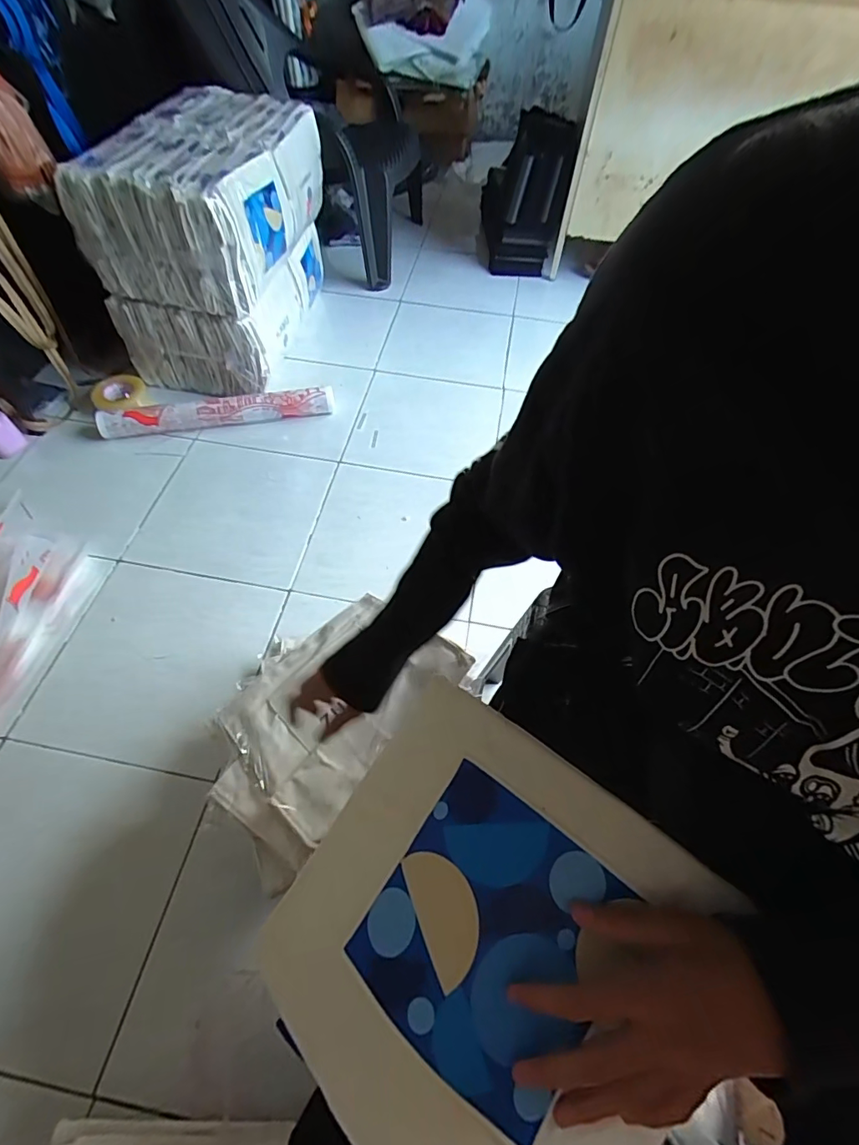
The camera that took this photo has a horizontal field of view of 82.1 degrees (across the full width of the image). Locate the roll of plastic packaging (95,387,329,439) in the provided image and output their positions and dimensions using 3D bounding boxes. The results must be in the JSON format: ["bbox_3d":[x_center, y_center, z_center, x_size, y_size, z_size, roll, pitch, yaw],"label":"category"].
[{"bbox_3d":[-0.580,-0.439,1.347,0.613,0.069,0.076,-9,59,-8],"label":"roll of plastic packaging"}]

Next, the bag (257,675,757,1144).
[{"bbox_3d":[0.038,0.247,0.335,0.261,0.051,0.250,30,75,26],"label":"bag"}]

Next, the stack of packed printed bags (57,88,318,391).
[{"bbox_3d":[-0.562,-0.918,1.393,0.409,0.495,0.662,15,58,6],"label":"stack of packed printed bags"}]

